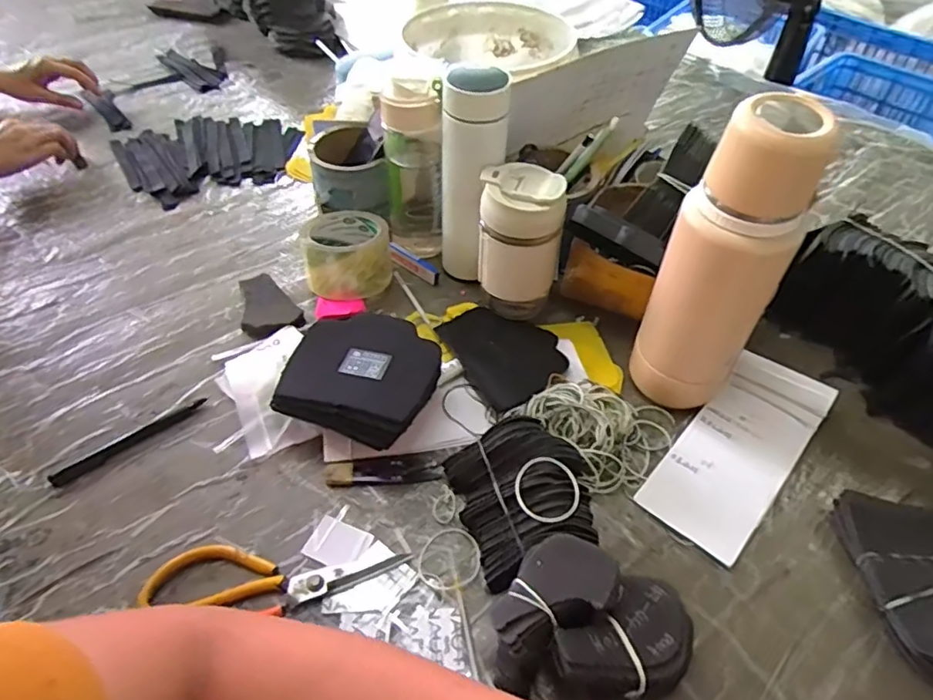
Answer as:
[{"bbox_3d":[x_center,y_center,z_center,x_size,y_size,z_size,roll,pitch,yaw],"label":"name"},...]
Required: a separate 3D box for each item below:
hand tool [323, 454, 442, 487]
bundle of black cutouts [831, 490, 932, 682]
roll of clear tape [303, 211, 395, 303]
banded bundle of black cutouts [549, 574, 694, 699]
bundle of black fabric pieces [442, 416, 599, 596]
[{"bbox_3d":[-0.073,0.105,0.508,0.098,0.010,0.027,-4,49,-4],"label":"hand tool"},{"bbox_3d":[0.356,0.177,0.437,0.102,0.030,0.128,2,49,1],"label":"bundle of black cutouts"},{"bbox_3d":[-0.133,-0.112,0.649,0.095,0.058,0.104,-5,49,-4],"label":"roll of clear tape"},{"bbox_3d":[0.103,0.206,0.387,0.089,0.065,0.060,-28,54,-22],"label":"banded bundle of black cutouts"},{"bbox_3d":[0.051,0.116,0.467,0.112,0.055,0.114,-16,51,-13],"label":"bundle of black fabric pieces"}]

